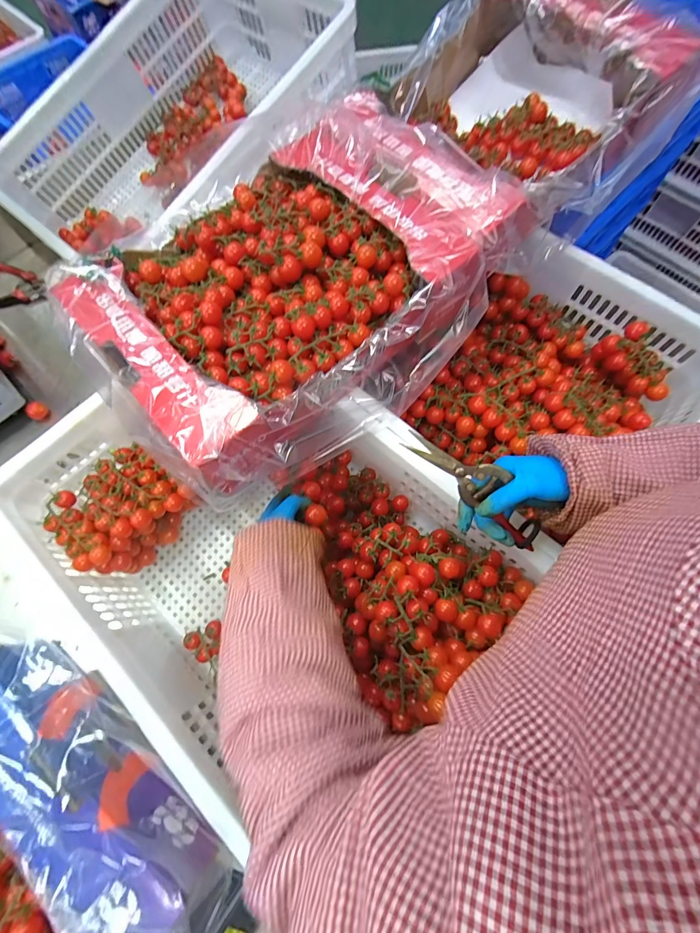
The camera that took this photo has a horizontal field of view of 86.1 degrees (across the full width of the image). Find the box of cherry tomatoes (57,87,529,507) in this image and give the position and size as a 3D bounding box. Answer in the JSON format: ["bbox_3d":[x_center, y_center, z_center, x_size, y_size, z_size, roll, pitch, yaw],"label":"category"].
[{"bbox_3d":[-0.060,-0.227,0.462,0.479,0.114,0.364,-42,75,-12],"label":"box of cherry tomatoes"}]

